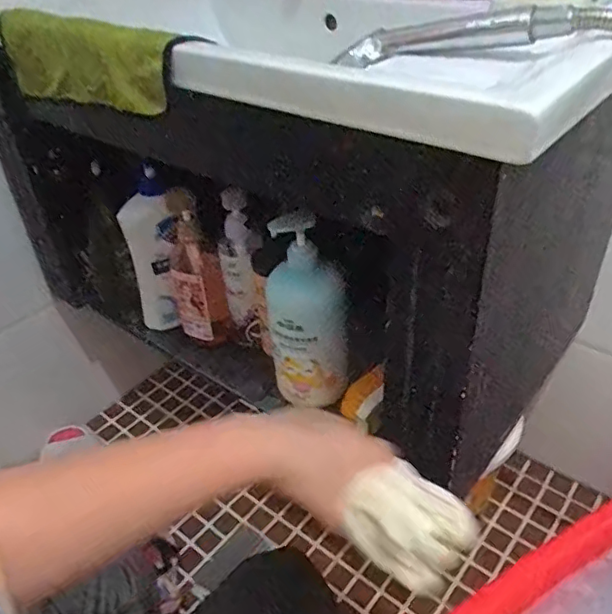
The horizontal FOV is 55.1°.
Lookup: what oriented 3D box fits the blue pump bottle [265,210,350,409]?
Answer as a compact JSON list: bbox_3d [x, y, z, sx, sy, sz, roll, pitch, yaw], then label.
[{"bbox_3d":[0.001,0.006,0.700,0.091,0.230,0.078,-5,37,-2],"label":"blue pump bottle"}]

